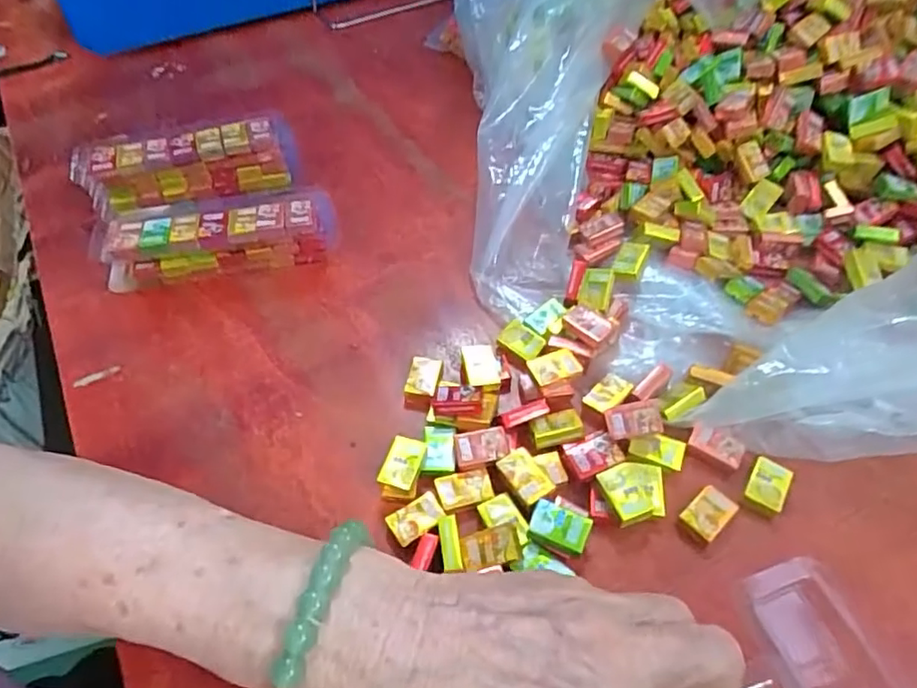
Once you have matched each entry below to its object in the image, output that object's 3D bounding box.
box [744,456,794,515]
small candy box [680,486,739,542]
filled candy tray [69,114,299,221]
[{"bbox_3d":[0.148,0.066,0.287,0.018,0.004,0.026,25,55,21],"label":"box"},{"bbox_3d":[0.116,0.077,0.279,0.025,0.004,0.017,-35,58,-25],"label":"small candy box"},{"bbox_3d":[-0.184,-0.122,0.423,0.138,0.052,0.031,-15,51,-11],"label":"filled candy tray"}]

